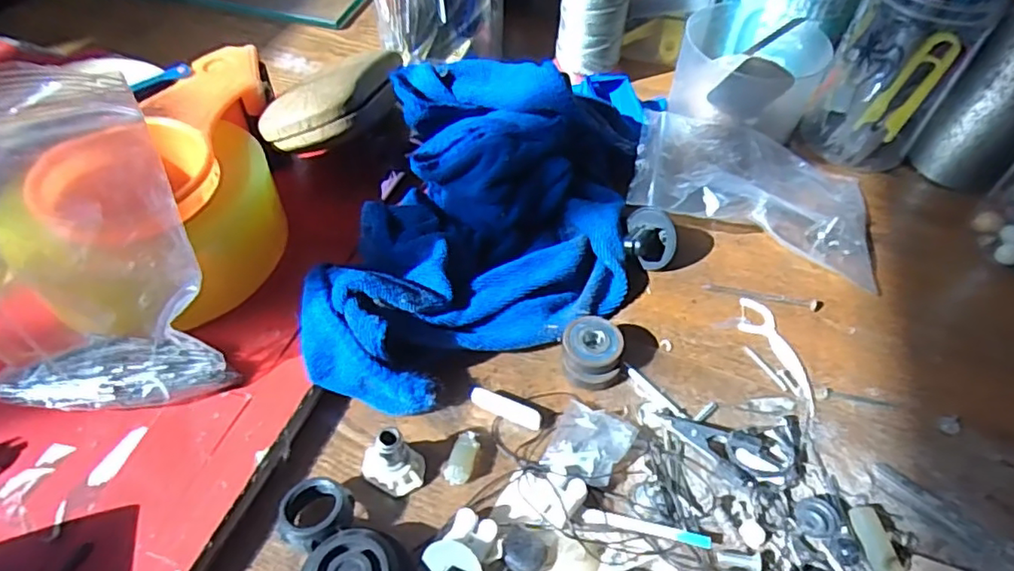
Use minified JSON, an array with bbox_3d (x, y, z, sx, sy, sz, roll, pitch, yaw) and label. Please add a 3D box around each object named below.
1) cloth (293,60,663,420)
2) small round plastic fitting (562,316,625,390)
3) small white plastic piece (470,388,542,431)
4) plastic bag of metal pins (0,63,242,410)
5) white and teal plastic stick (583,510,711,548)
[{"bbox_3d":[0.000,-0.058,0.345,0.148,0.069,0.272,11,48,5],"label":"cloth"},{"bbox_3d":[0.042,0.034,0.304,0.029,0.018,0.033,12,49,7],"label":"small round plastic fitting"},{"bbox_3d":[0.000,0.058,0.289,0.034,0.008,0.009,19,50,12],"label":"small white plastic piece"},{"bbox_3d":[-0.174,-0.008,0.230,0.106,0.140,0.046,-2,49,-6],"label":"plastic bag of metal pins"},{"bbox_3d":[0.058,0.101,0.254,0.052,0.005,0.005,13,49,7],"label":"white and teal plastic stick"}]

